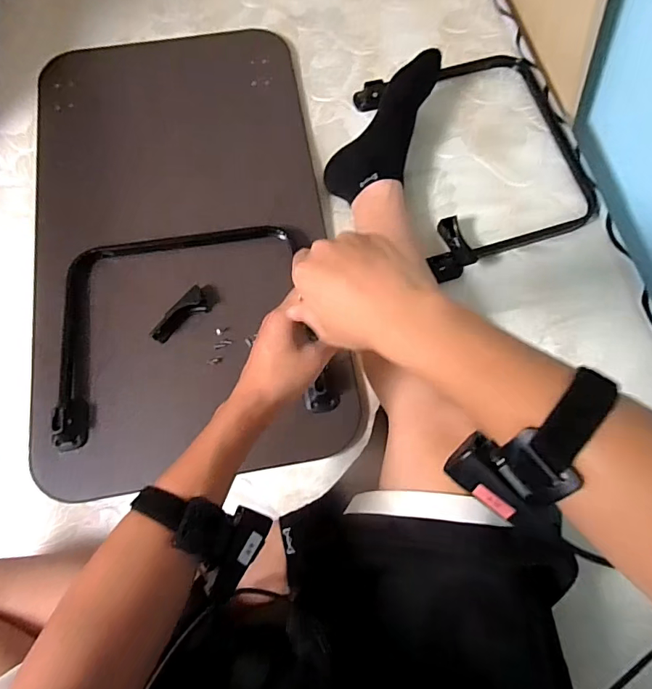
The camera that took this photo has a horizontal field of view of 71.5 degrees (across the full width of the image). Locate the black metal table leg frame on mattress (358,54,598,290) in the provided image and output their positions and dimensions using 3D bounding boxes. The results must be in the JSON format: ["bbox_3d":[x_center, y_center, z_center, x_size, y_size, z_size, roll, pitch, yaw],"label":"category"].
[{"bbox_3d":[0.220,-0.271,0.634,0.264,0.025,0.334,-15,72,-4],"label":"black metal table leg frame on mattress"}]

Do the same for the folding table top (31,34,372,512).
[{"bbox_3d":[-0.203,-0.176,0.627,0.394,0.019,0.691,-10,71,-3],"label":"folding table top"}]

